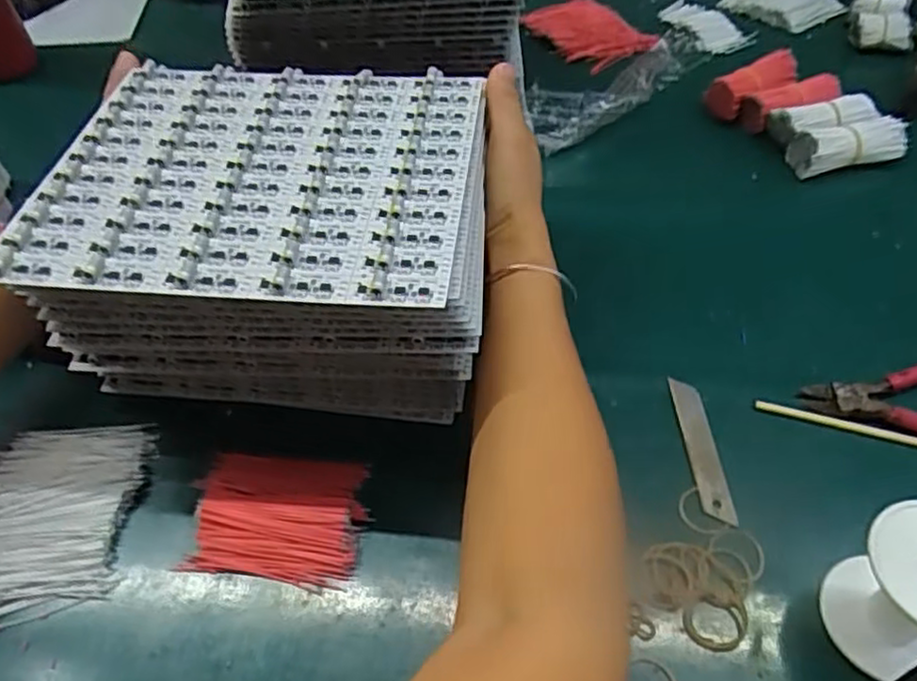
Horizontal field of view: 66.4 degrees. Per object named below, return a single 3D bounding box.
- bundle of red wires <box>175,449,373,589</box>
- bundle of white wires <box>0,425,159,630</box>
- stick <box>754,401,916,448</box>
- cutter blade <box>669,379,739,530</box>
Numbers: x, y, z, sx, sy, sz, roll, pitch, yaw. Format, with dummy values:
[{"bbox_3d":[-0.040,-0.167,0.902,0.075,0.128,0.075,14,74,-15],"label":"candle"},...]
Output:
[{"bbox_3d":[-0.104,0.100,0.405,0.098,0.016,0.076,4,51,5],"label":"bundle of red wires"},{"bbox_3d":[-0.238,0.105,0.411,0.095,0.011,0.123,-3,51,0],"label":"bundle of white wires"},{"bbox_3d":[0.277,0.062,0.418,0.187,0.005,0.008,14,55,15],"label":"stick"},{"bbox_3d":[0.147,0.065,0.426,0.018,0.004,0.096,-8,57,5],"label":"cutter blade"}]

